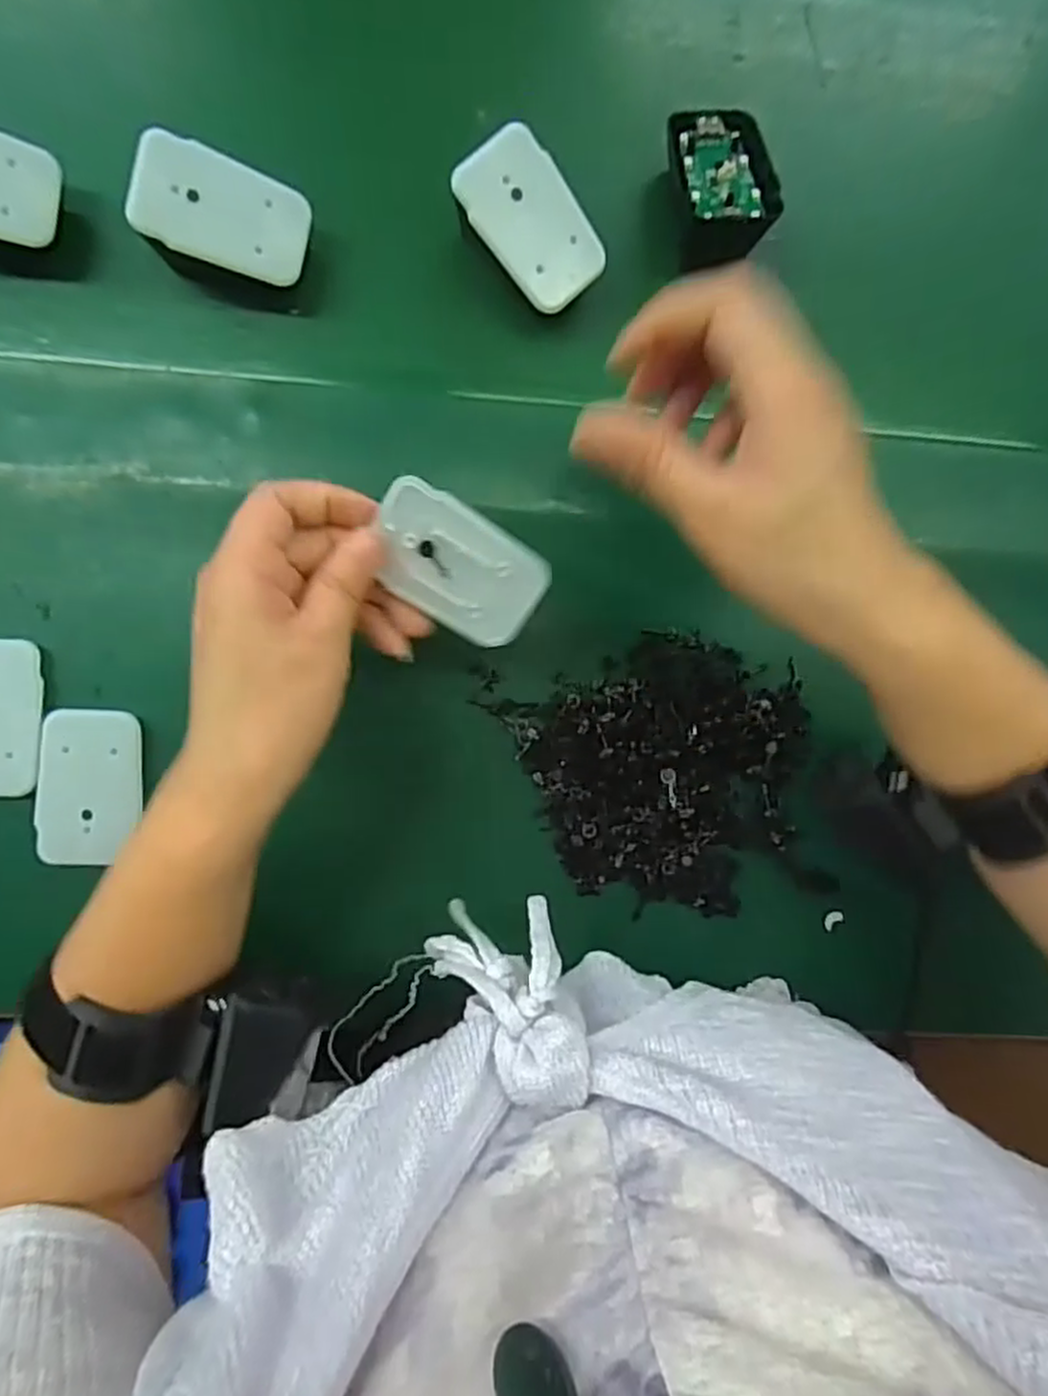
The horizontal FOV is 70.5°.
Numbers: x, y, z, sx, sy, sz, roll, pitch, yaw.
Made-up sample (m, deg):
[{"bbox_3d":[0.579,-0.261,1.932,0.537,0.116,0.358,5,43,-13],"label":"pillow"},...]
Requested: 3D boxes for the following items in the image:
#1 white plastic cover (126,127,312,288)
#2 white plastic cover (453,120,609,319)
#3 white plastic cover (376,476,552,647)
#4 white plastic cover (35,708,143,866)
[{"bbox_3d":[-0.126,-0.204,0.312,0.068,0.004,0.043,9,92,-26],"label":"white plastic cover"},{"bbox_3d":[0.003,-0.209,0.327,0.043,0.013,0.069,-44,113,0],"label":"white plastic cover"},{"bbox_3d":[-0.027,-0.052,0.291,0.069,0.004,0.044,32,113,-11],"label":"white plastic cover"},{"bbox_3d":[-0.194,0.040,0.332,0.042,0.004,0.068,3,88,-8],"label":"white plastic cover"}]

